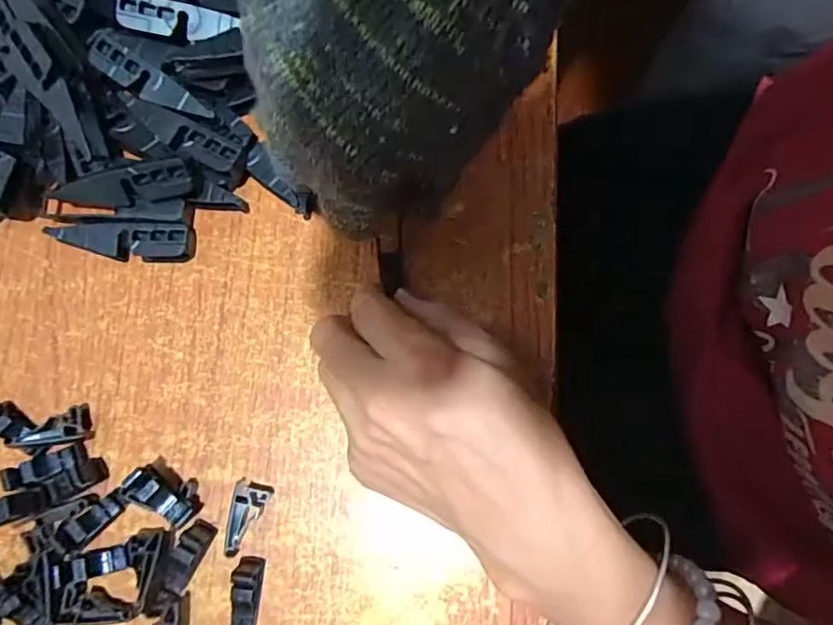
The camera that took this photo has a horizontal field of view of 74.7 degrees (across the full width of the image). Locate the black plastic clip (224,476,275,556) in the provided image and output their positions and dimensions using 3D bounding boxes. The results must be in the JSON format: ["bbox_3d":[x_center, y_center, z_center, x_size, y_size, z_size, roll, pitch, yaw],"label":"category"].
[{"bbox_3d":[-0.075,0.088,0.236,0.016,0.009,0.029,18,78,3],"label":"black plastic clip"}]

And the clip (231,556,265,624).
[{"bbox_3d":[-0.071,0.120,0.227,0.011,0.014,0.031,4,78,0],"label":"clip"}]

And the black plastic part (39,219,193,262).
[{"bbox_3d":[-0.140,-0.034,0.260,0.064,0.012,0.016,2,78,0],"label":"black plastic part"}]

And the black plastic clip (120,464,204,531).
[{"bbox_3d":[-0.107,0.077,0.232,0.029,0.021,0.015,32,79,6],"label":"black plastic clip"}]

